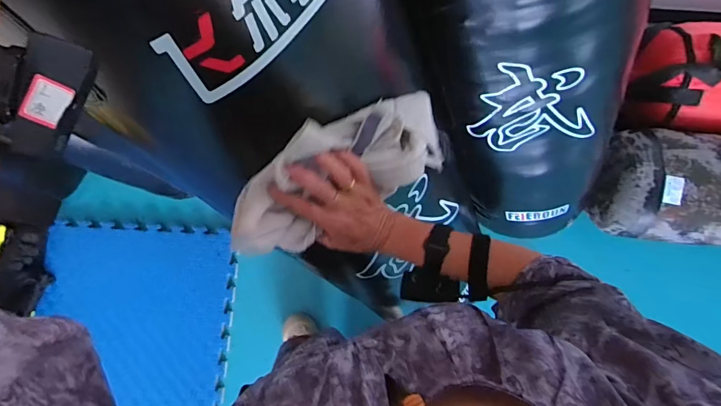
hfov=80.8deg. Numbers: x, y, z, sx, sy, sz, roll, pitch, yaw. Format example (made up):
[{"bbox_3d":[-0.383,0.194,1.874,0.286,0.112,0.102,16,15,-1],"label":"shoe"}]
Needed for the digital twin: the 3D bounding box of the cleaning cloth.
[{"bbox_3d":[-0.016,-0.038,0.483,0.286,0.103,0.091,-30,80,-16],"label":"cleaning cloth"}]

